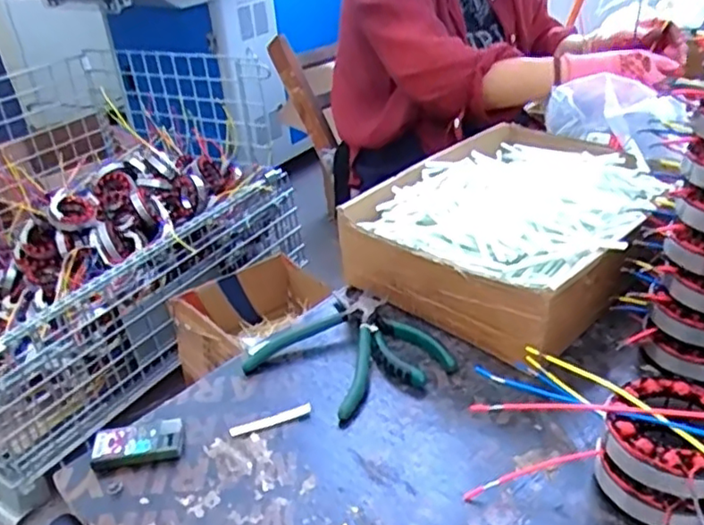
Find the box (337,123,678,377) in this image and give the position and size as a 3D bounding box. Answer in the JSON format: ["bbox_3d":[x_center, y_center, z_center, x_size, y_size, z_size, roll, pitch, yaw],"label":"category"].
[{"bbox_3d":[0.176,-0.042,0.687,0.244,0.091,0.331,22,39,36],"label":"box"}]

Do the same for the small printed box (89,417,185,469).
[{"bbox_3d":[-0.170,0.144,0.518,0.069,0.015,0.037,-7,30,-5],"label":"small printed box"}]

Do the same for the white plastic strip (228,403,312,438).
[{"bbox_3d":[-0.066,0.130,0.532,0.068,0.004,0.009,-15,32,-18],"label":"white plastic strip"}]

